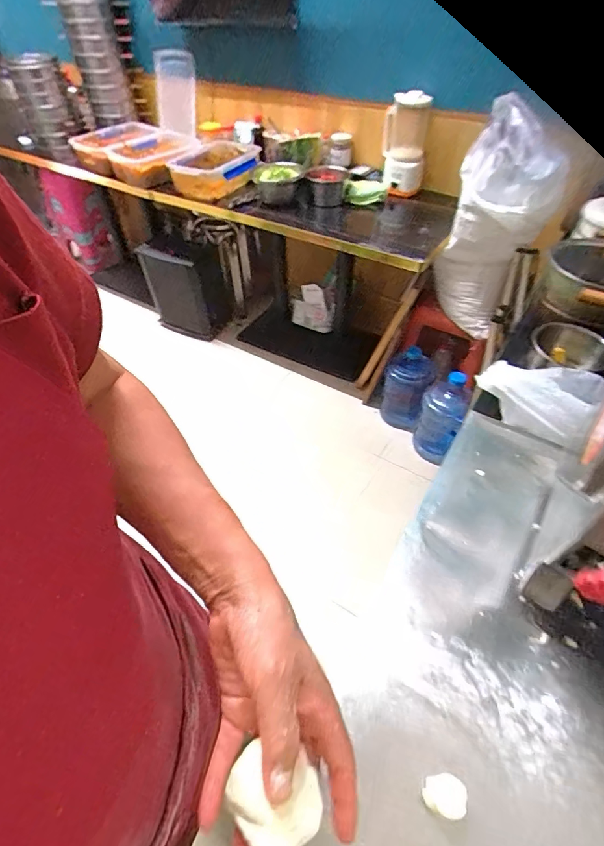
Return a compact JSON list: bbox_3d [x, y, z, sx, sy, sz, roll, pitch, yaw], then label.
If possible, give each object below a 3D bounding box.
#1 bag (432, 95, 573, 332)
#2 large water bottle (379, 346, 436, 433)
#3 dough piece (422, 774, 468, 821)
[{"bbox_3d":[0.588,-0.601,1.295,0.271,0.587,0.268,15,52,13],"label":"bag"},{"bbox_3d":[0.404,-0.124,1.665,0.170,0.309,0.197,10,51,10],"label":"large water bottle"},{"bbox_3d":[0.145,0.380,0.434,0.041,0.027,0.033,13,51,12],"label":"dough piece"}]

